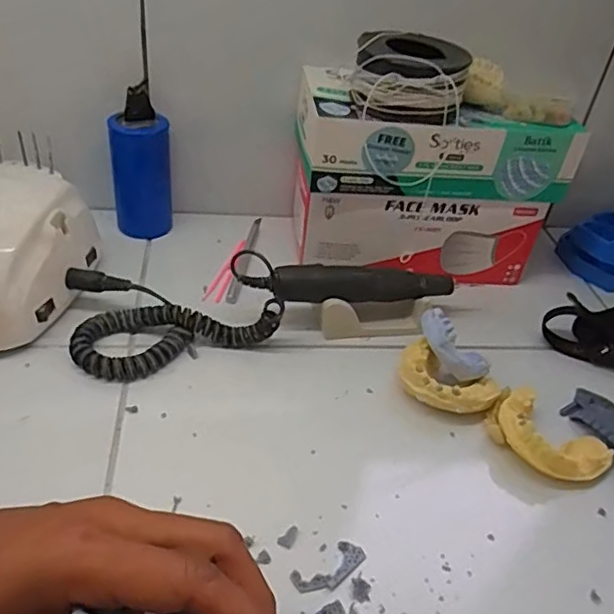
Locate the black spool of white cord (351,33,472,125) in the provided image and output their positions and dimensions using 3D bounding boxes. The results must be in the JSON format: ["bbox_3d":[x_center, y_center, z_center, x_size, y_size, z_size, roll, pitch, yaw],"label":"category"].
[{"bbox_3d":[0.075,-0.173,0.451,0.086,0.045,0.069,11,39,5],"label":"black spool of white cord"}]

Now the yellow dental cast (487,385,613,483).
[{"bbox_3d":[0.155,0.086,0.396,0.077,0.027,0.054,34,46,30],"label":"yellow dental cast"}]

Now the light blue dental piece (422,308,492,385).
[{"bbox_3d":[0.101,0.026,0.424,0.031,0.023,0.059,-27,73,-35],"label":"light blue dental piece"}]

